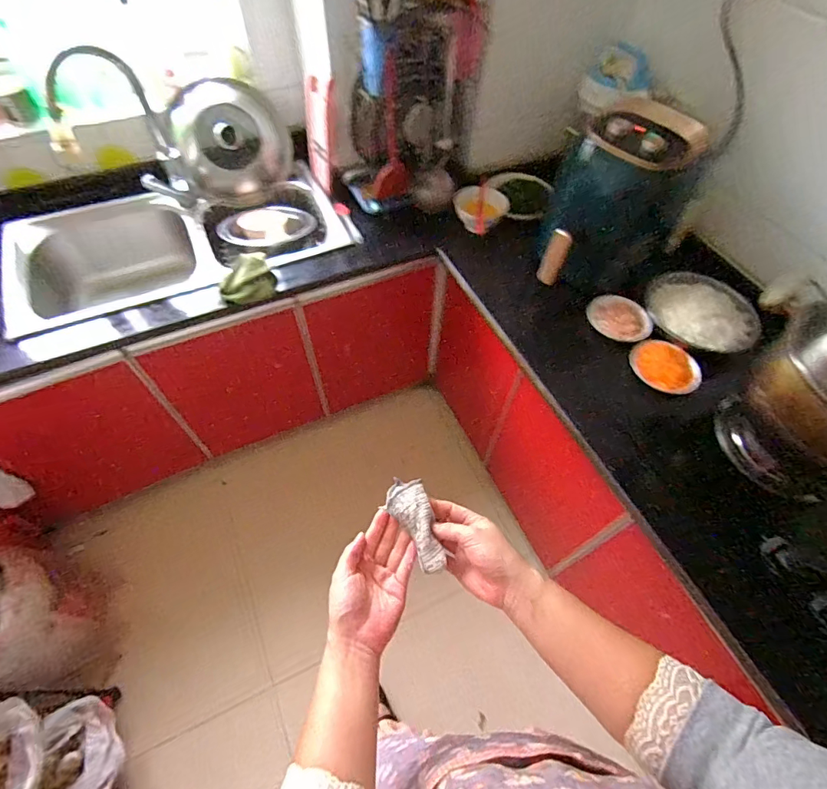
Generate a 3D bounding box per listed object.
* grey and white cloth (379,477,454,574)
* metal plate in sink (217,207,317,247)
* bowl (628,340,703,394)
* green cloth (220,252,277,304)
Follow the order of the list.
[{"bbox_3d":[0.007,0.148,0.515,0.047,0.020,0.110,-33,66,19],"label":"grey and white cloth"},{"bbox_3d":[-0.373,-0.432,1.142,0.237,0.032,0.115,-18,68,-24],"label":"metal plate in sink"},{"bbox_3d":[0.533,-0.061,0.939,0.107,0.047,0.143,-39,66,-24],"label":"bowl"},{"bbox_3d":[-0.369,-0.256,0.984,0.125,0.068,0.106,-20,60,-15],"label":"green cloth"}]

